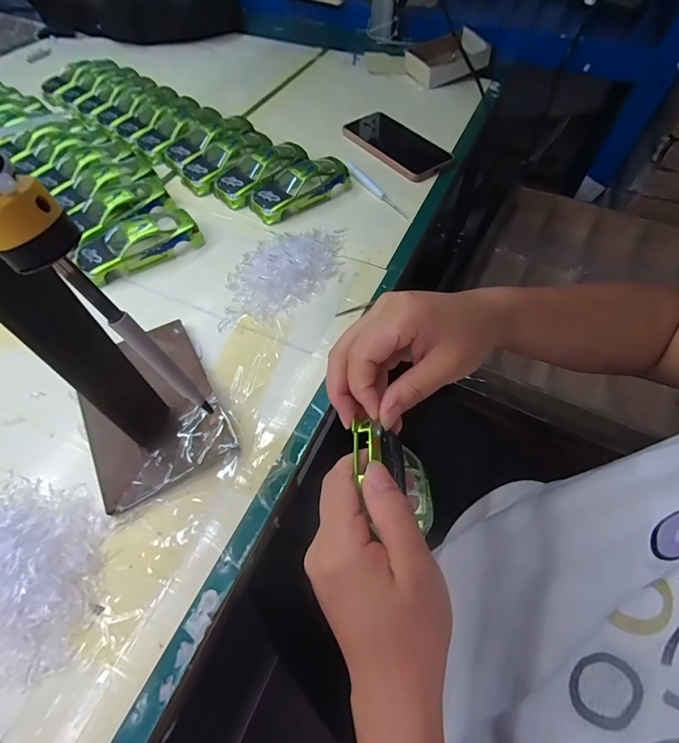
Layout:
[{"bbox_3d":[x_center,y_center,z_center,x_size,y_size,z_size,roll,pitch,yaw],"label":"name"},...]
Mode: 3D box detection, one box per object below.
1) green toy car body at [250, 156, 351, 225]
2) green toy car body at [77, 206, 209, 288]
[{"bbox_3d":[-0.050,-0.236,0.477,0.130,0.035,0.067,-28,62,-17],"label":"green toy car body"},{"bbox_3d":[-0.223,-0.147,0.420,0.125,0.036,0.068,-31,62,-18],"label":"green toy car body"}]

